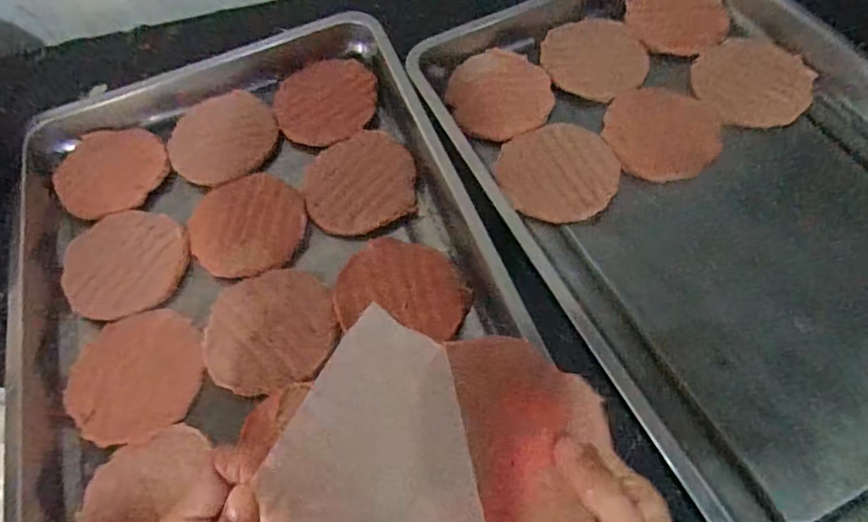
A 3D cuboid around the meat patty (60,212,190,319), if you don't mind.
[{"bbox_3d":[-0.286,0.001,0.510,0.107,0.011,0.101,0,62,4],"label":"meat patty"}]

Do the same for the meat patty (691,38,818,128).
[{"bbox_3d":[0.319,-0.180,0.562,0.108,0.010,0.112,-2,62,3],"label":"meat patty"}]

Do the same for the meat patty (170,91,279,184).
[{"bbox_3d":[-0.218,-0.129,0.572,0.107,0.008,0.101,-2,62,3],"label":"meat patty"}]

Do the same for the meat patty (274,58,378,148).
[{"bbox_3d":[-0.116,-0.168,0.582,0.105,0.018,0.101,7,63,8],"label":"meat patty"}]

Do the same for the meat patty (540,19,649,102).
[{"bbox_3d":[0.172,-0.218,0.596,0.106,0.004,0.113,-2,62,3],"label":"meat patty"}]

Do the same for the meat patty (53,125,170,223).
[{"bbox_3d":[-0.331,-0.092,0.571,0.109,0.008,0.105,26,67,16],"label":"meat patty"}]

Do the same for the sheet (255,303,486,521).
[{"bbox_3d":[-0.011,0.085,0.251,0.102,0.007,0.100,30,57,-5],"label":"sheet"}]

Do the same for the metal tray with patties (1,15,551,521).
[{"bbox_3d":[-0.156,0.022,0.478,0.397,0.033,0.601,-20,63,-7],"label":"metal tray with patties"}]

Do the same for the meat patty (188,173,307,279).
[{"bbox_3d":[-0.175,-0.034,0.524,0.104,0.008,0.104,-2,62,3],"label":"meat patty"}]

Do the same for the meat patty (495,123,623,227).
[{"bbox_3d":[0.117,-0.091,0.524,0.110,0.019,0.107,15,64,11],"label":"meat patty"}]

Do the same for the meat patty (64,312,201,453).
[{"bbox_3d":[-0.245,0.092,0.460,0.101,0.011,0.110,2,62,5],"label":"meat patty"}]

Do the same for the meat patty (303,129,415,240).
[{"bbox_3d":[-0.070,-0.076,0.535,0.106,0.013,0.100,-2,62,3],"label":"meat patty"}]

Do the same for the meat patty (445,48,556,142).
[{"bbox_3d":[0.068,-0.175,0.578,0.106,0.004,0.111,-2,62,3],"label":"meat patty"}]

